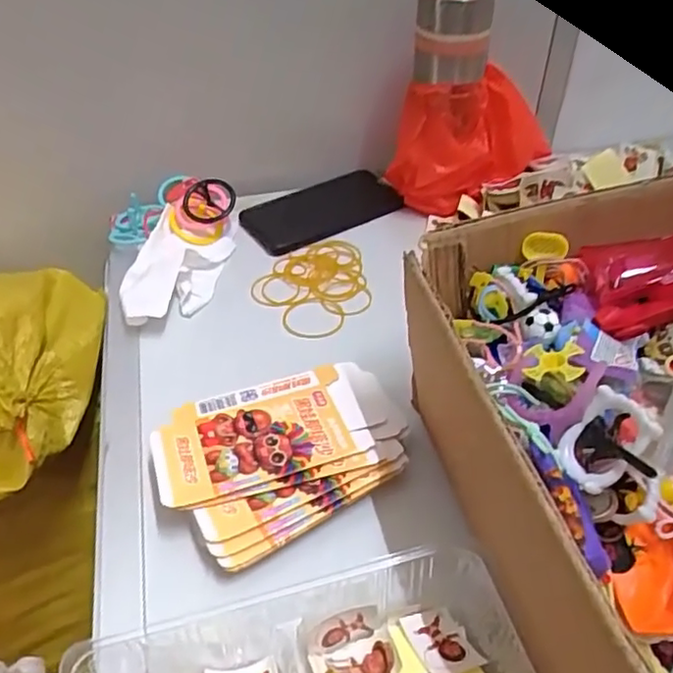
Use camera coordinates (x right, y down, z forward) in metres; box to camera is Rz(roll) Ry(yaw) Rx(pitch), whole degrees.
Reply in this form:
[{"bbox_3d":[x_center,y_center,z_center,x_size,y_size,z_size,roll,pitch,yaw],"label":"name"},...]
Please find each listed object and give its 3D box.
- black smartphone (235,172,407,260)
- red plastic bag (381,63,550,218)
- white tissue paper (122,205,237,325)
[{"bbox_3d":[-0.019,-0.131,0.645,0.155,0.010,0.086,-27,49,-25],"label":"black smartphone"},{"bbox_3d":[0.129,-0.183,0.607,0.156,0.125,0.061,1,44,2],"label":"red plastic bag"},{"bbox_3d":[-0.140,-0.059,0.568,0.083,0.034,0.141,-1,44,0],"label":"white tissue paper"}]

